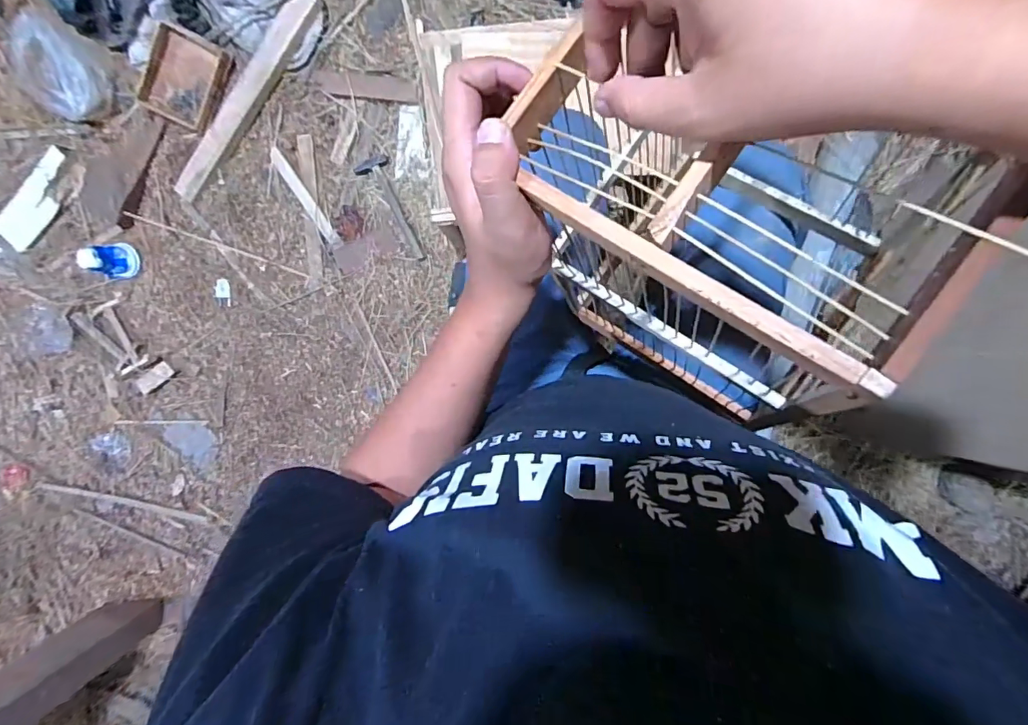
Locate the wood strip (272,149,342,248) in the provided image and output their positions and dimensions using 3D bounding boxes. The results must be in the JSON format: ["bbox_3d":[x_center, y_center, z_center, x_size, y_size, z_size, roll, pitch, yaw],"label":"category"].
[{"bbox_3d":[-0.416,-0.328,0.963,0.025,0.007,0.222,-33,92,6],"label":"wood strip"}]

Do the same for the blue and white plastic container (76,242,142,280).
[{"bbox_3d":[-0.795,-0.203,0.948,0.061,0.074,0.072,8,95,3],"label":"blue and white plastic container"}]

